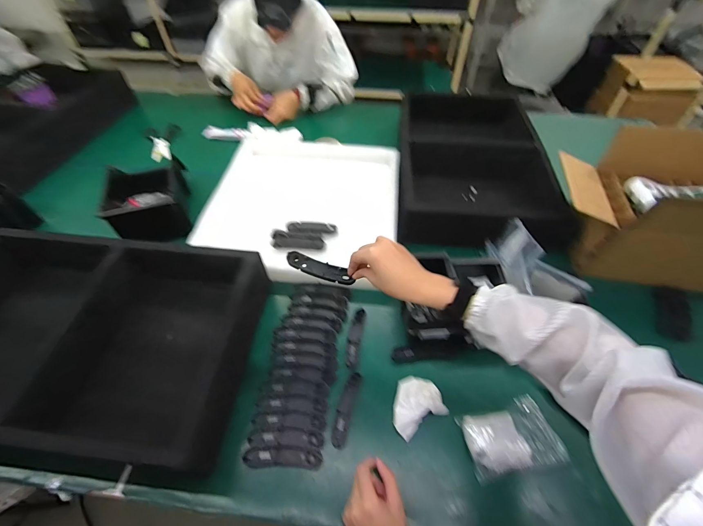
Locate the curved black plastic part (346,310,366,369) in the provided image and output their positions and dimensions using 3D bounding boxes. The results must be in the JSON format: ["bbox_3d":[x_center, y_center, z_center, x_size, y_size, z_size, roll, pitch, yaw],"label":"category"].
[{"bbox_3d":[0.007,0.144,0.629,0.024,0.007,0.119,9,54,7],"label":"curved black plastic part"}]

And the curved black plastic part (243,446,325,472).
[{"bbox_3d":[-0.108,0.310,0.511,0.121,0.010,0.031,2,53,1],"label":"curved black plastic part"}]

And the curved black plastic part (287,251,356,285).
[{"bbox_3d":[-0.054,0.011,0.542,0.120,0.018,0.033,20,56,13],"label":"curved black plastic part"}]

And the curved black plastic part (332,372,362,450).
[{"bbox_3d":[-0.009,0.249,0.548,0.026,0.007,0.120,12,54,9],"label":"curved black plastic part"}]

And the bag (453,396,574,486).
[{"bbox_3d":[0.254,0.284,0.522,0.143,0.028,0.095,-12,54,-9],"label":"bag"}]

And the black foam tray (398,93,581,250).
[{"bbox_3d":[0.330,-0.287,0.909,0.381,0.121,0.576,4,53,2],"label":"black foam tray"}]

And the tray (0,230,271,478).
[{"bbox_3d":[-0.471,0.128,0.577,0.570,0.110,0.355,4,53,3],"label":"tray"}]

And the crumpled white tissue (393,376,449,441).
[{"bbox_3d":[0.108,0.241,0.551,0.092,0.026,0.081,-23,57,-16],"label":"crumpled white tissue"}]

